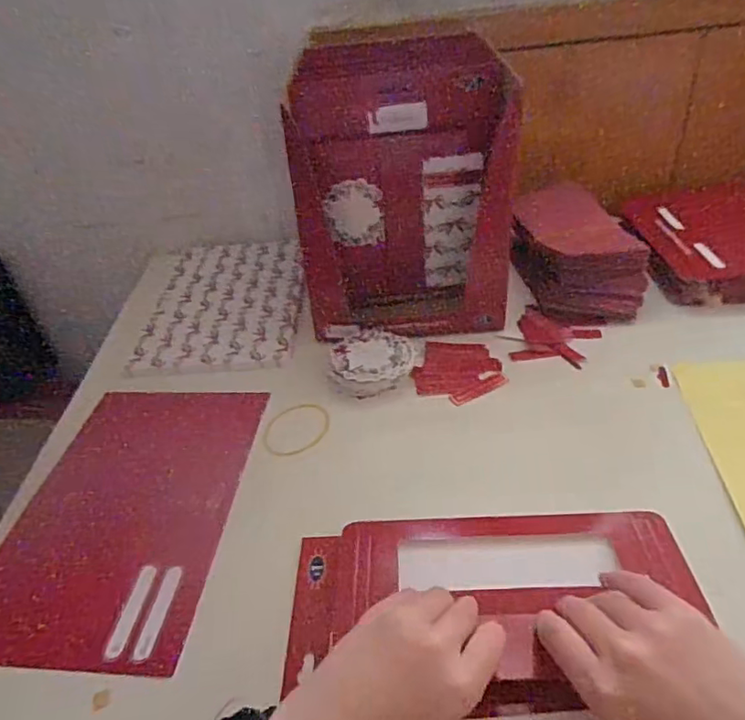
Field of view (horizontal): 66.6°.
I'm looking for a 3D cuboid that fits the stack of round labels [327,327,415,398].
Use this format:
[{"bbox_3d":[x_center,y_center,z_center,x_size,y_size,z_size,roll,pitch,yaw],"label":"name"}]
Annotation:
[{"bbox_3d":[-0.005,0.000,0.554,0.082,0.024,0.090,-18,38,-16],"label":"stack of round labels"}]

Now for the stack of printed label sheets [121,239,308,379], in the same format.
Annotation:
[{"bbox_3d":[-0.171,-0.072,0.670,0.171,0.012,0.268,-6,36,1],"label":"stack of printed label sheets"}]

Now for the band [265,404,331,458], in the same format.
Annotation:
[{"bbox_3d":[-0.068,0.061,0.501,0.052,0.004,0.067,28,47,29],"label":"band"}]

